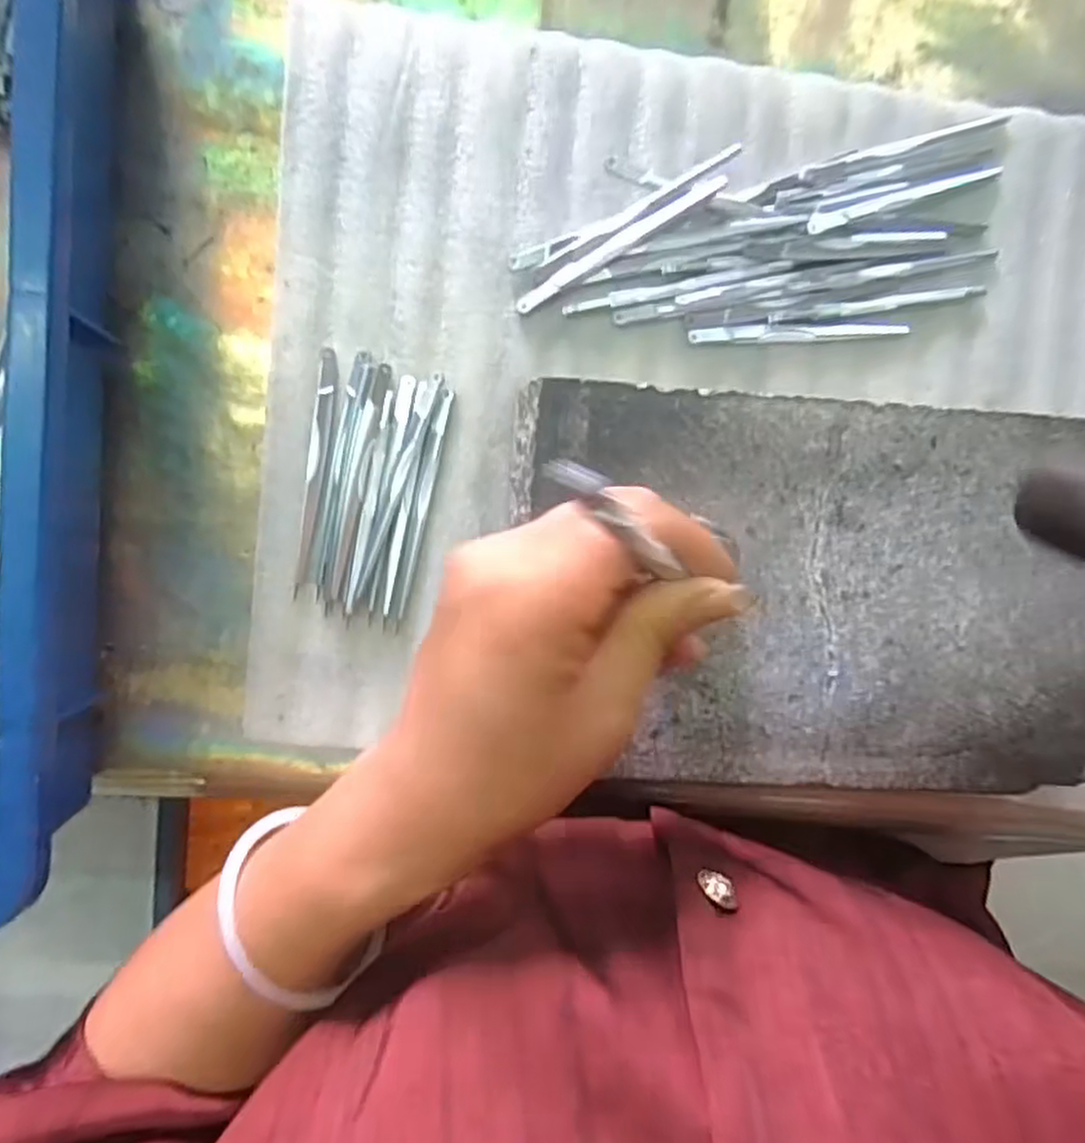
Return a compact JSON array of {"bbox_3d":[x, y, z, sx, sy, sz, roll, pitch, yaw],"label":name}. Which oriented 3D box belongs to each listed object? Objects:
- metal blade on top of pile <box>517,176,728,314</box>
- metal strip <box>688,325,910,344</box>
[{"bbox_3d":[0.034,-0.144,0.320,0.102,0.004,0.009,-32,99,1],"label":"metal blade on top of pile"},{"bbox_3d":[0.117,-0.108,0.333,0.100,0.004,0.007,-3,89,-5],"label":"metal strip"}]

